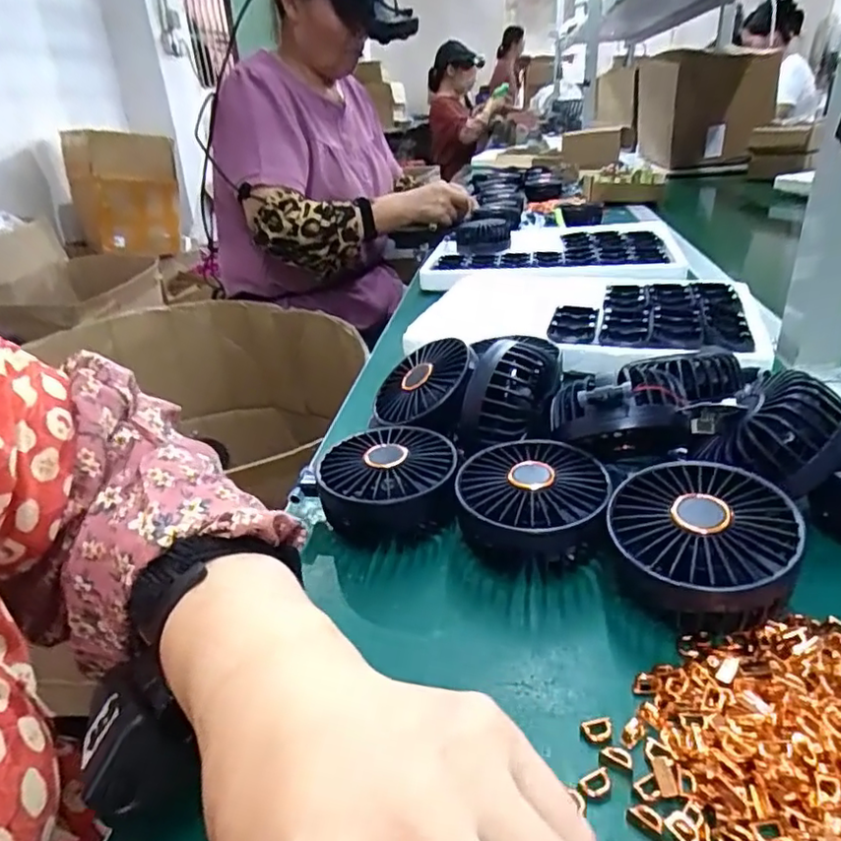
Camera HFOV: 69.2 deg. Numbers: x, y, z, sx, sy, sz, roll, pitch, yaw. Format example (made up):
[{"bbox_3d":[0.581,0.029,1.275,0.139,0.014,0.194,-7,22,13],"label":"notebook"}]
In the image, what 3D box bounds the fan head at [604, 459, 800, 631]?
[{"bbox_3d":[0.137,0.061,0.305,0.081,0.047,0.083,9,29,24],"label":"fan head"}]

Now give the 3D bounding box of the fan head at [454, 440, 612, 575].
[{"bbox_3d":[0.064,0.049,0.354,0.081,0.044,0.088,8,28,21],"label":"fan head"}]

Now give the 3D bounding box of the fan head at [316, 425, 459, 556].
[{"bbox_3d":[-0.022,0.040,0.388,0.083,0.045,0.082,-7,26,-8],"label":"fan head"}]

